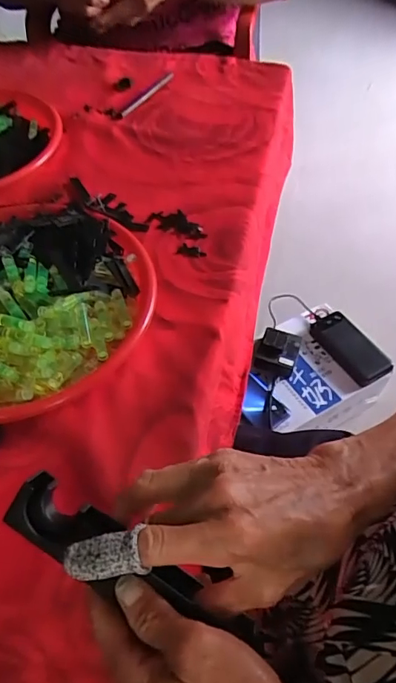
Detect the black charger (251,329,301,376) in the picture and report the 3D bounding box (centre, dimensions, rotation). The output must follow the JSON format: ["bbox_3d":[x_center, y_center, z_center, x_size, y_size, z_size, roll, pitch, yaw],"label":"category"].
[{"bbox_3d":[0.141,0.018,0.886,0.072,0.046,0.083,17,54,13],"label":"black charger"}]

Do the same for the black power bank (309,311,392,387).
[{"bbox_3d":[0.275,0.008,0.898,0.069,0.012,0.157,-37,55,2],"label":"black power bank"}]

